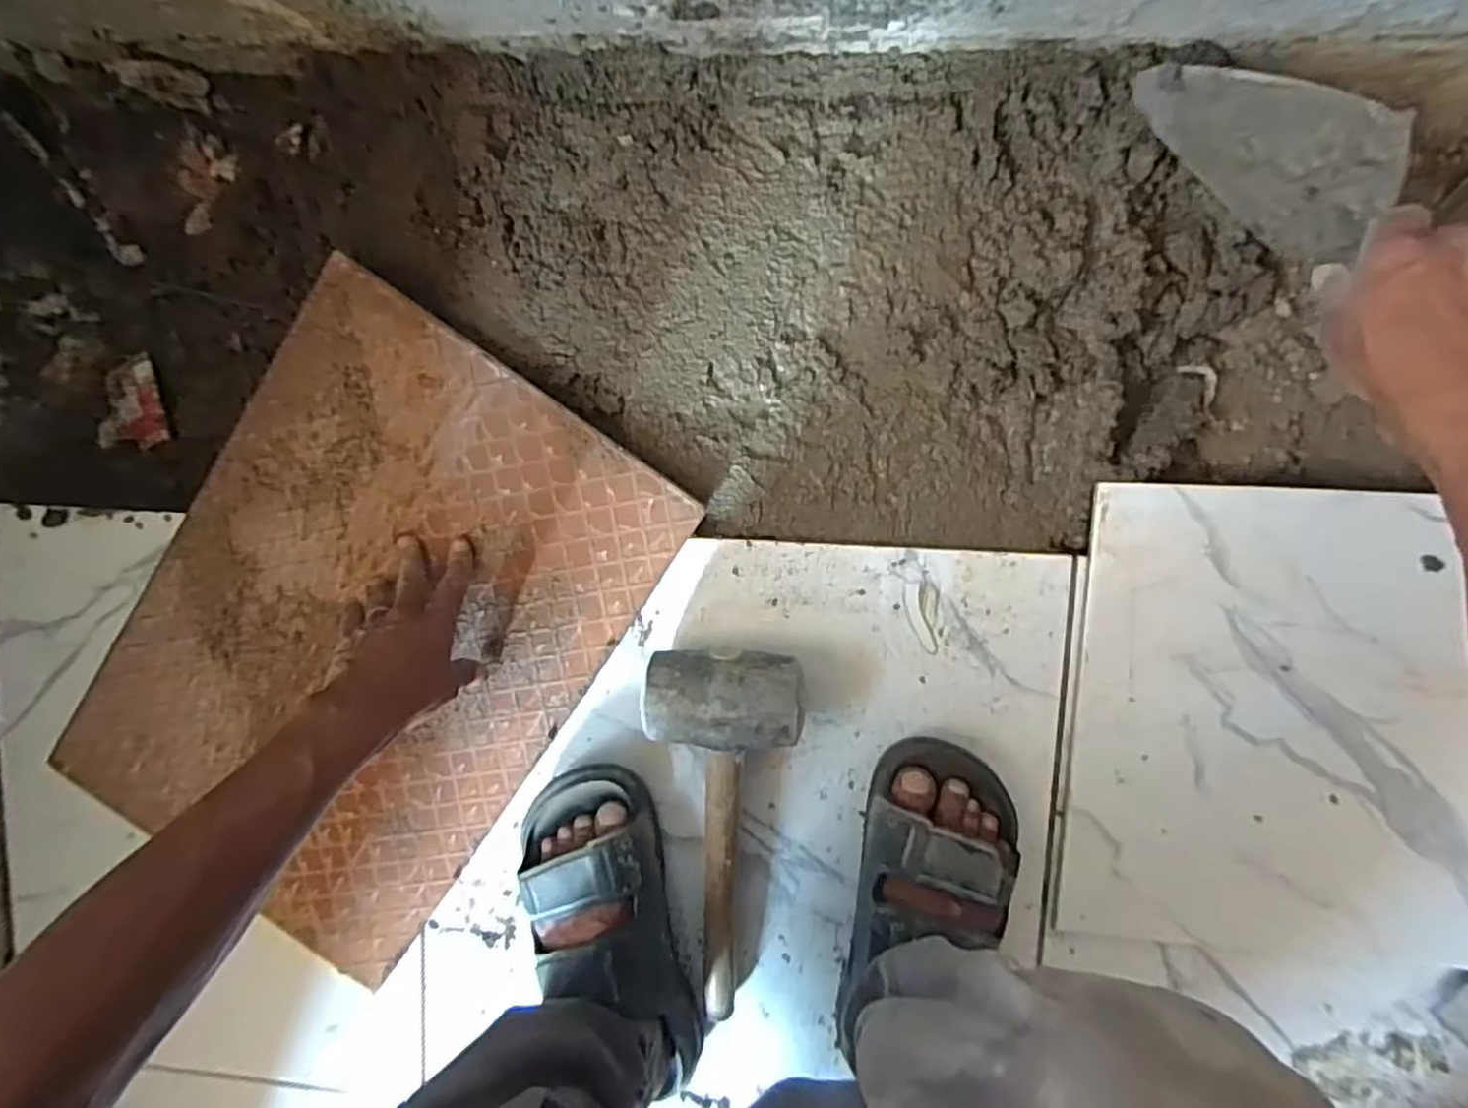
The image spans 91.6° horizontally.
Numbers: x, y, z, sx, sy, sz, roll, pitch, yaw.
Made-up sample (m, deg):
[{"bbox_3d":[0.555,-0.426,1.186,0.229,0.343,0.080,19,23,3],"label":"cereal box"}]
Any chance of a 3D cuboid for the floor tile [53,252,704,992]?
[{"bbox_3d":[-0.295,0.066,0.565,0.336,0.012,0.479,35,97,0],"label":"floor tile"}]

